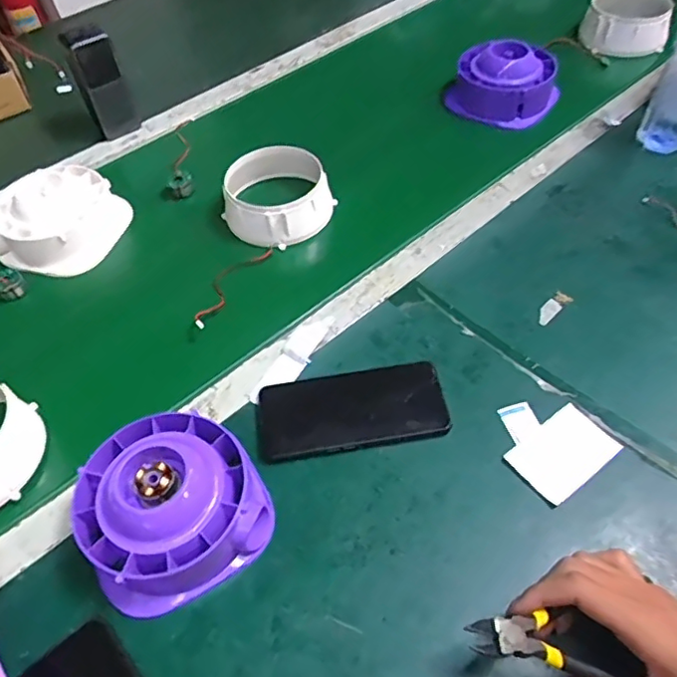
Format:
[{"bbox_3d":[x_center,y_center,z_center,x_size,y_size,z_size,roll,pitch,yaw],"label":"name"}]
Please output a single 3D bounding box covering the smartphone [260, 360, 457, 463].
[{"bbox_3d":[0.011,0.064,0.526,0.163,0.016,0.078,-7,52,-1],"label":"smartphone"}]

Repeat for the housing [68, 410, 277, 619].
[{"bbox_3d":[-0.130,0.124,0.449,0.131,0.066,0.132,-30,56,-18],"label":"housing"}]

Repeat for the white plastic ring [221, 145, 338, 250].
[{"bbox_3d":[-0.072,-0.169,0.692,0.126,0.060,0.126,-2,52,3],"label":"white plastic ring"}]

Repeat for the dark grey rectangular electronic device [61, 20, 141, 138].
[{"bbox_3d":[-0.318,-0.343,0.788,0.062,0.135,0.044,-21,54,-12],"label":"dark grey rectangular electronic device"}]

